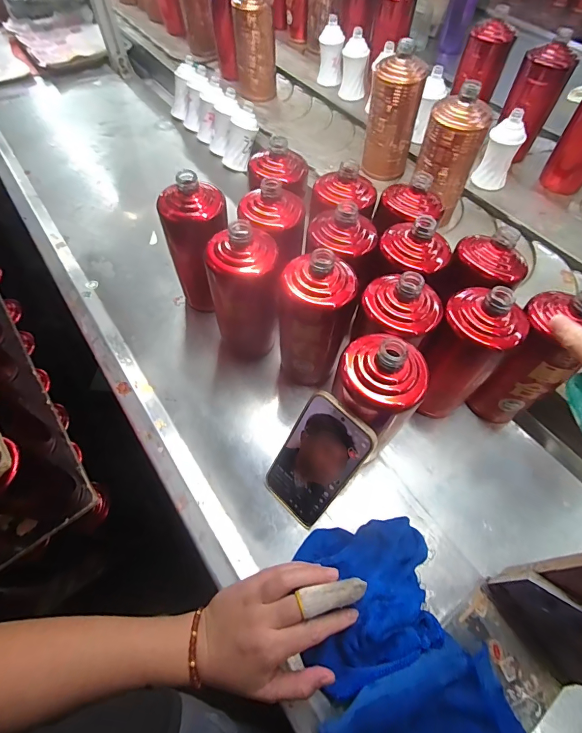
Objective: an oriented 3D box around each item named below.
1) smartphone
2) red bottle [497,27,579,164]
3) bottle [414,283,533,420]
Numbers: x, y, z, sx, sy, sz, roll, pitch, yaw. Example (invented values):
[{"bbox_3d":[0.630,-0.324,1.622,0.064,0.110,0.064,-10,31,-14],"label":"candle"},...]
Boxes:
[{"bbox_3d":[0.023,0.105,0.403,0.079,0.169,0.009,43,37,23],"label":"smartphone"},{"bbox_3d":[0.449,-0.494,0.710,0.068,0.193,0.070,-12,60,-6],"label":"red bottle"},{"bbox_3d":[0.200,-0.010,0.452,0.077,0.202,0.069,34,66,19],"label":"bottle"}]

